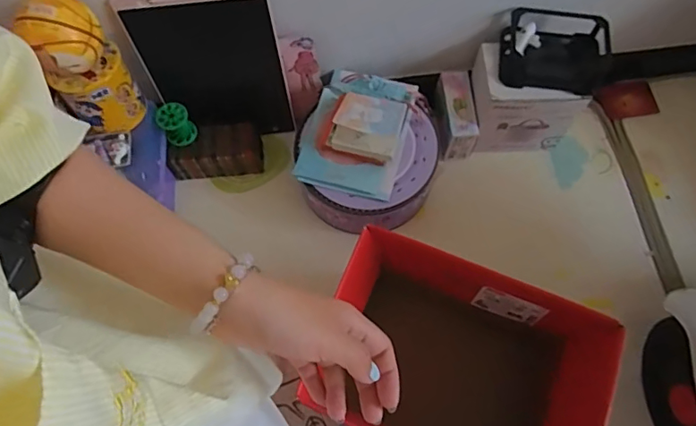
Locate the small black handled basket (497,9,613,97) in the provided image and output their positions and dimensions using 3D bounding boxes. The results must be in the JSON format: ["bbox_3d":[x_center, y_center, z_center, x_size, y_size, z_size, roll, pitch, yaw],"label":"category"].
[{"bbox_3d":[0.284,-0.218,0.680,0.146,0.038,0.107,6,69,4],"label":"small black handled basket"}]

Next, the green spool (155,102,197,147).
[{"bbox_3d":[-0.256,-0.132,0.753,0.044,0.050,0.043,-1,69,2],"label":"green spool"}]

